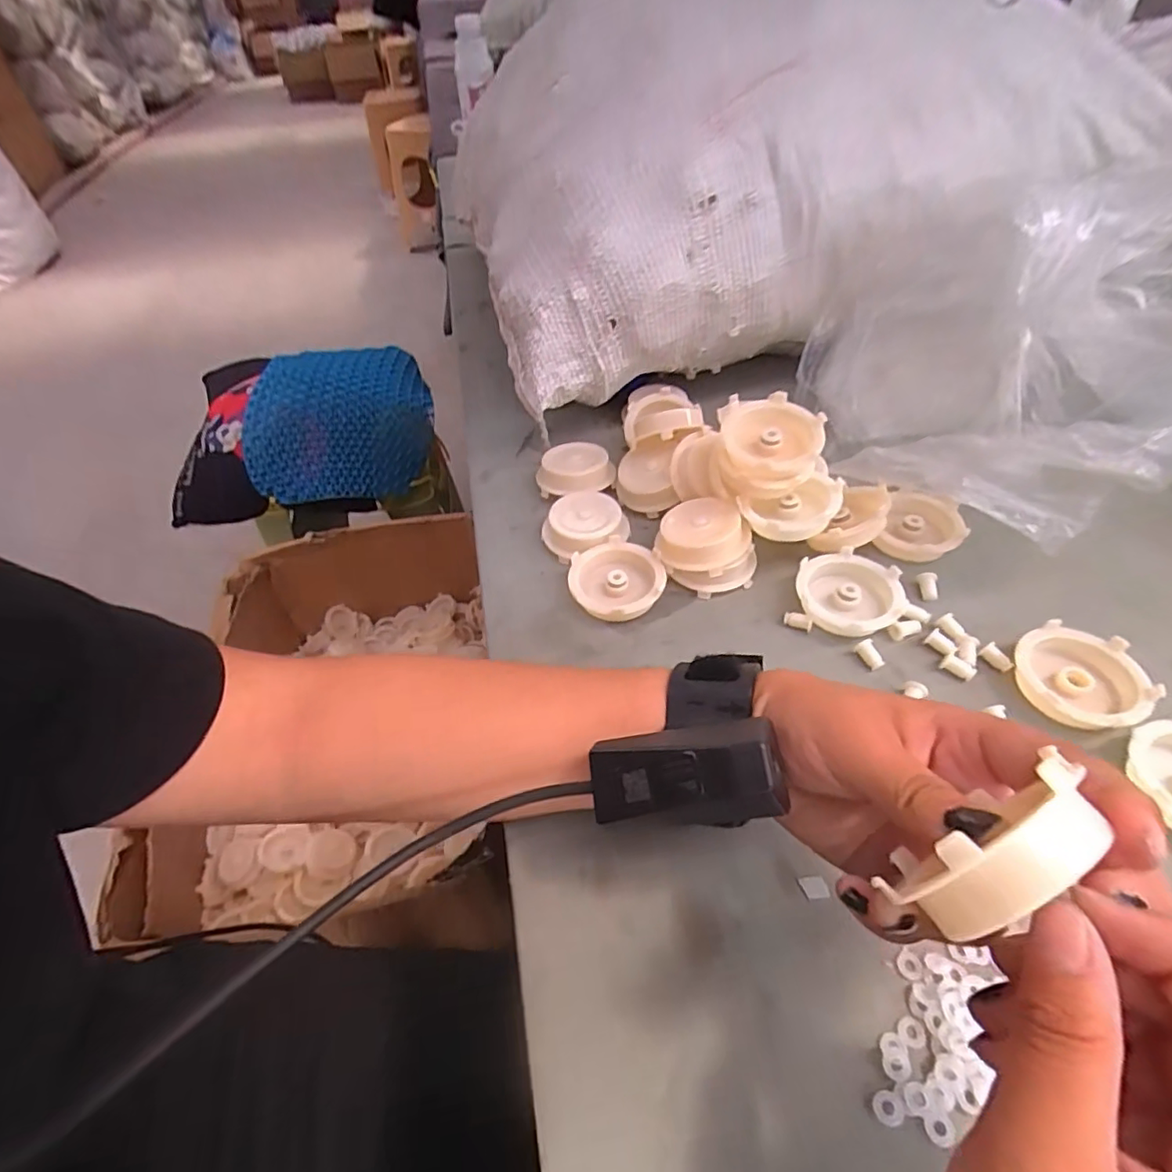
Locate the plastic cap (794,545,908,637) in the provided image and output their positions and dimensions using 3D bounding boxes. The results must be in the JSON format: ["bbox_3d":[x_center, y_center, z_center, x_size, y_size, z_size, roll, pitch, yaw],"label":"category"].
[{"bbox_3d":[0.156,0.004,0.347,0.058,0.015,0.057,-2,48,3],"label":"plastic cap"}]

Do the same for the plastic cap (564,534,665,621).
[{"bbox_3d":[0.019,-0.003,0.367,0.059,0.017,0.061,-2,48,3],"label":"plastic cap"}]

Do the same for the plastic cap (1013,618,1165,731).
[{"bbox_3d":[0.254,0.046,0.300,0.057,0.015,0.051,21,53,21],"label":"plastic cap"}]

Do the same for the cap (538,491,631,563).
[{"bbox_3d":[-0.001,-0.042,0.396,0.056,0.022,0.053,-2,48,3],"label":"cap"}]

